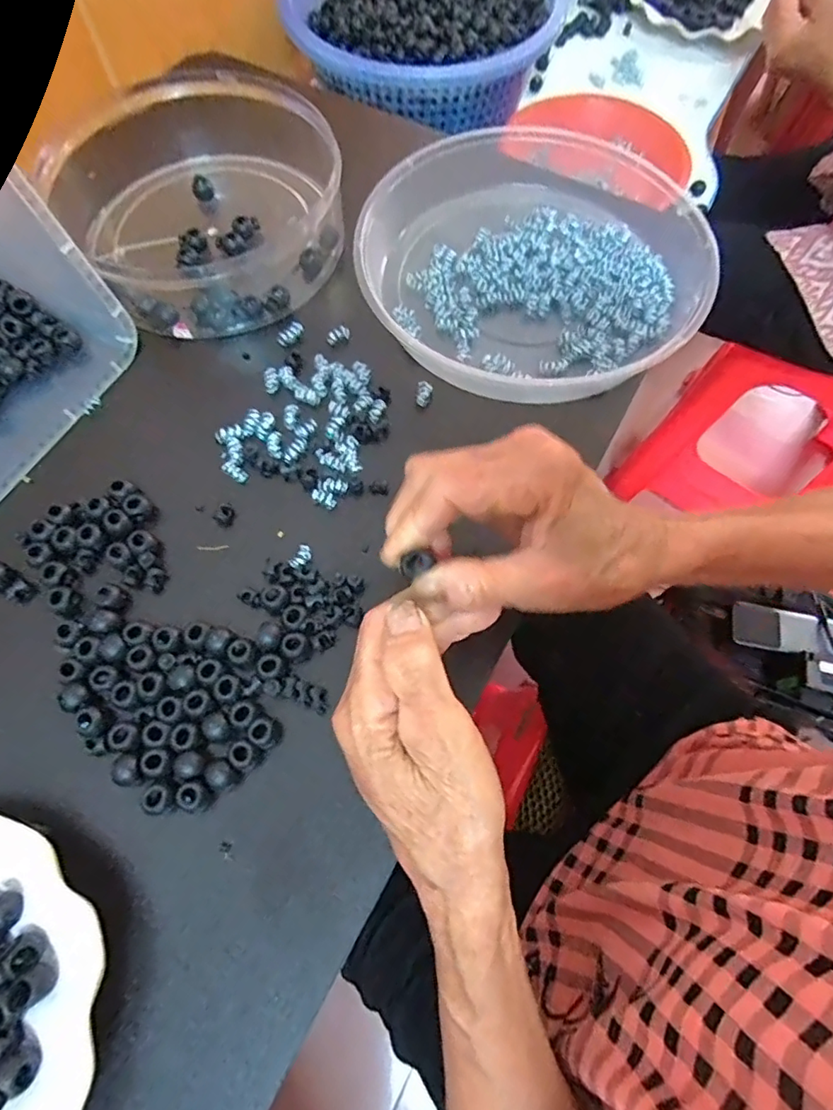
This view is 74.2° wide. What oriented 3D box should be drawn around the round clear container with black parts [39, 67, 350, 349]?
[{"bbox_3d":[-0.149,-0.263,0.395,0.186,0.046,0.203,0,68,0],"label":"round clear container with black parts"}]

